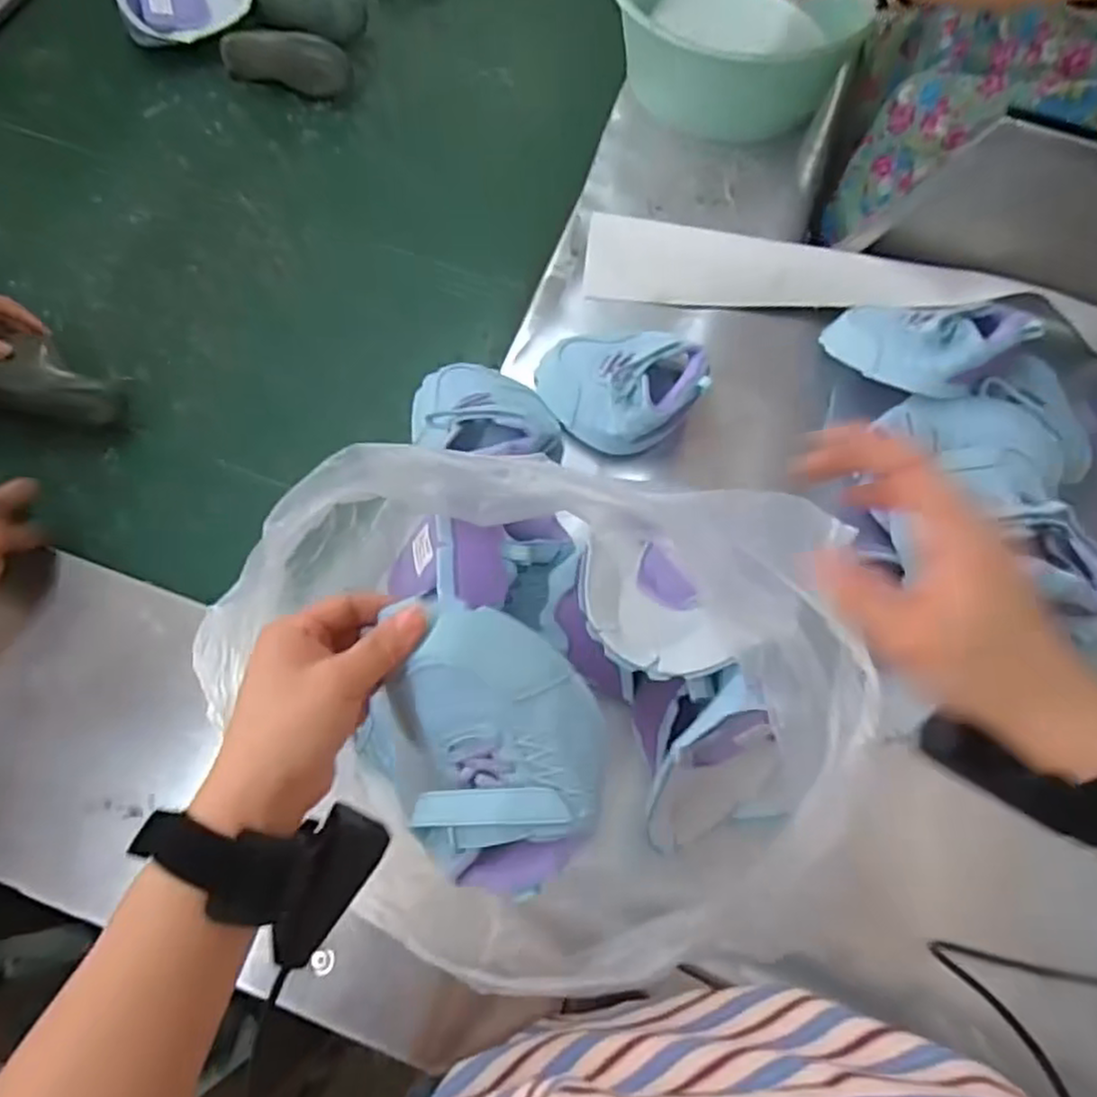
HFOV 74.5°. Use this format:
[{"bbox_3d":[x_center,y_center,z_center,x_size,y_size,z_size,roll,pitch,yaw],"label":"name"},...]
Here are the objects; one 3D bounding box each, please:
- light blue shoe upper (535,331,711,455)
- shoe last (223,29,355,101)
[{"bbox_3d":[0.066,-0.149,0.663,0.145,0.063,0.119,2,70,0],"label":"light blue shoe upper"},{"bbox_3d":[-0.312,-0.573,0.851,0.161,0.050,0.058,18,70,6],"label":"shoe last"}]

